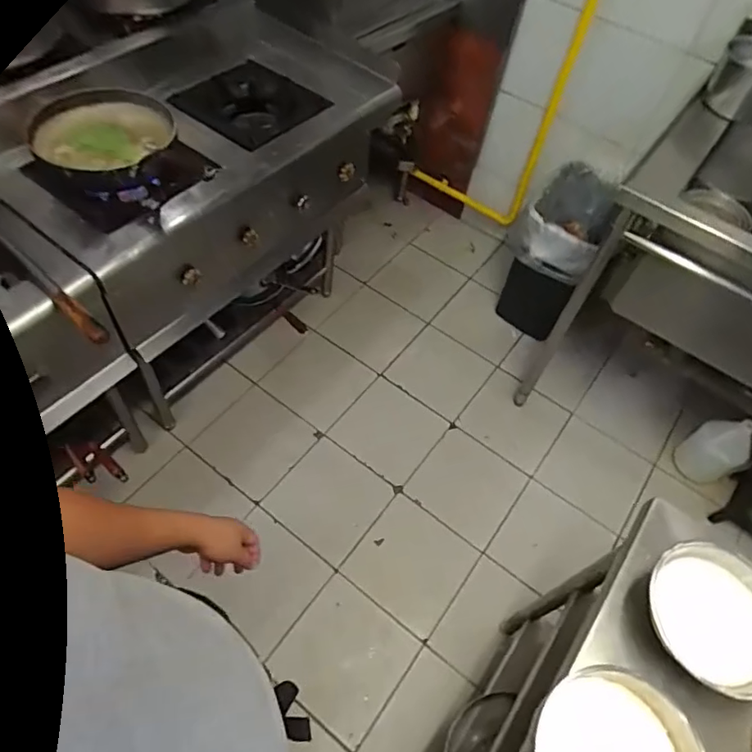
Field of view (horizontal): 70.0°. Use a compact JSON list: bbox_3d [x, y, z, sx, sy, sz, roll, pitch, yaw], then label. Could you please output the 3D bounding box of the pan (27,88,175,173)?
[{"bbox_3d":[-0.657,-0.551,1.249,0.305,0.082,0.318,7,55,0],"label":"pan"}]

